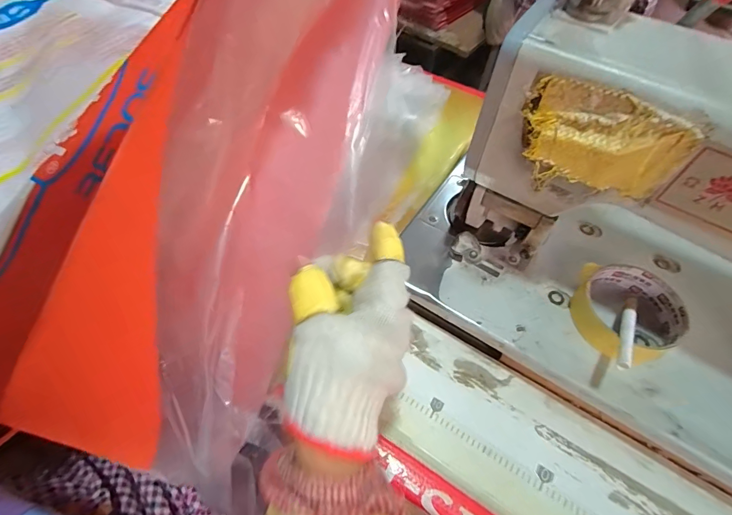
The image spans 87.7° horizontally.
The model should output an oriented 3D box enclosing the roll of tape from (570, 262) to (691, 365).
[{"bbox_3d":[0.226,0.046,0.329,0.077,0.028,0.078,2,59,-3],"label":"roll of tape"}]

